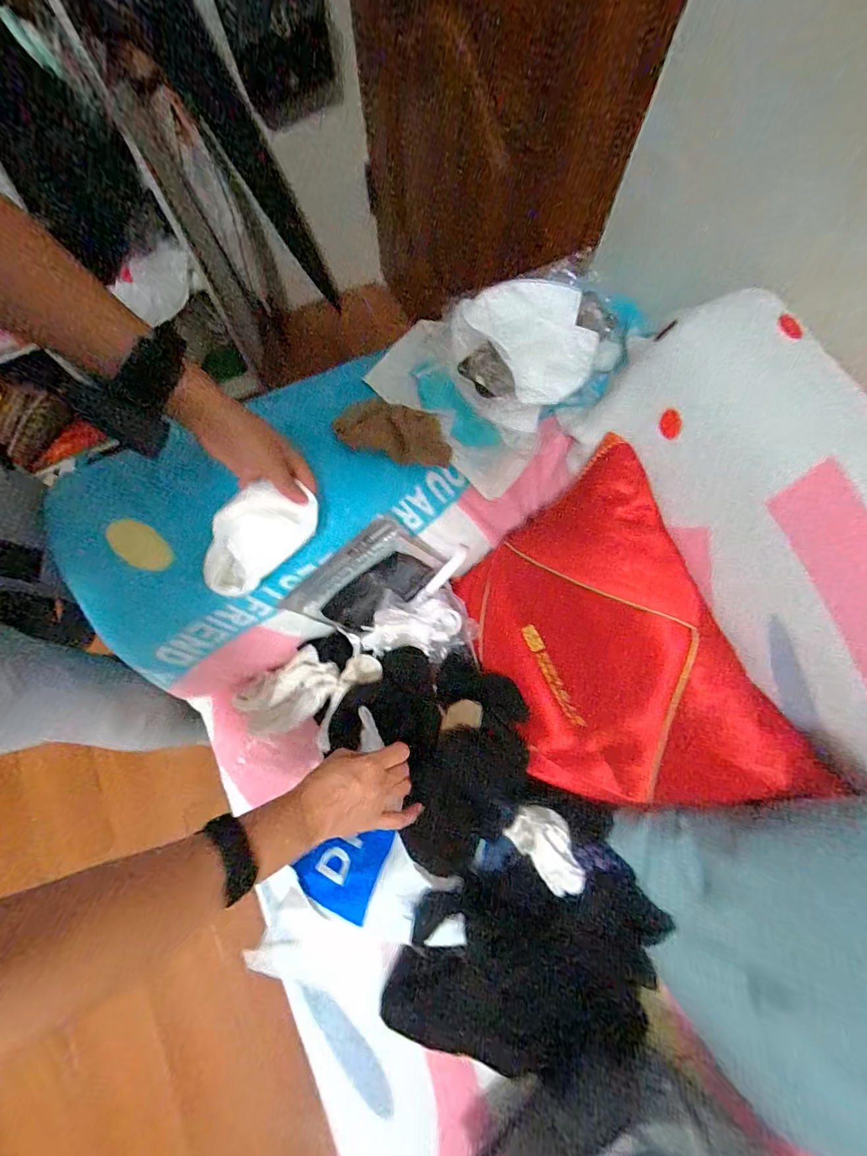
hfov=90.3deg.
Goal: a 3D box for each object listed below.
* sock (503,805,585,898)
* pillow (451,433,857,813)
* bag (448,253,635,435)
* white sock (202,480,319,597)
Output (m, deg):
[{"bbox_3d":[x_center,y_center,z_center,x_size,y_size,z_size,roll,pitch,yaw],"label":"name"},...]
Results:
[{"bbox_3d":[0.137,0.319,0.517,0.091,0.051,0.065,44,78,11],"label":"sock"},{"bbox_3d":[0.181,0.079,0.495,0.120,0.308,0.340,-18,75,-39],"label":"pillow"},{"bbox_3d":[0.117,-0.248,0.472,0.204,0.062,0.142,-25,75,-7],"label":"bag"},{"bbox_3d":[-0.188,-0.045,0.456,0.131,0.030,0.076,-43,111,3],"label":"white sock"}]

